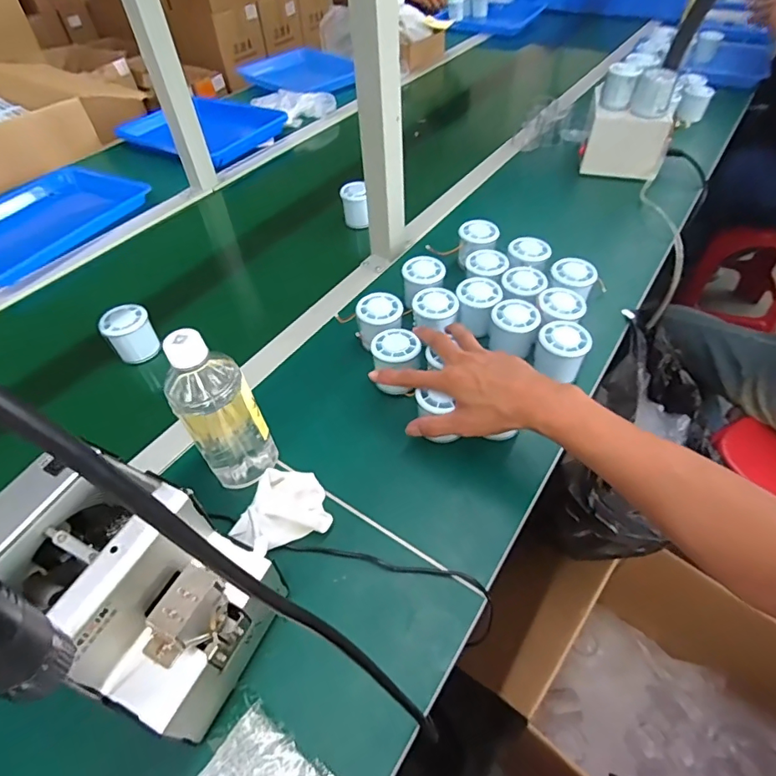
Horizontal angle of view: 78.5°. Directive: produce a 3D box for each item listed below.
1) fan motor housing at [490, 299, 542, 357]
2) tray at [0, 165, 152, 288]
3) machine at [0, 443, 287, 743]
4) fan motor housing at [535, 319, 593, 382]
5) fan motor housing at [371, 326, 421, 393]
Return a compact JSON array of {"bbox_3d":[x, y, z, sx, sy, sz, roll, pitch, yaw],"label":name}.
[{"bbox_3d":[0.153,-0.069,0.580,0.054,0.053,0.054,13,52,14],"label":"fan motor housing"},{"bbox_3d":[-0.638,-0.312,0.876,0.257,0.031,0.345,23,55,21],"label":"tray"},{"bbox_3d":[-0.191,0.151,0.364,0.174,0.158,0.122,22,54,20],"label":"machine"},{"bbox_3d":[0.202,-0.044,0.557,0.054,0.057,0.051,13,52,14],"label":"fan motor housing"},{"bbox_3d":[0.010,-0.030,0.563,0.052,0.060,0.054,-2,50,2],"label":"fan motor housing"}]

